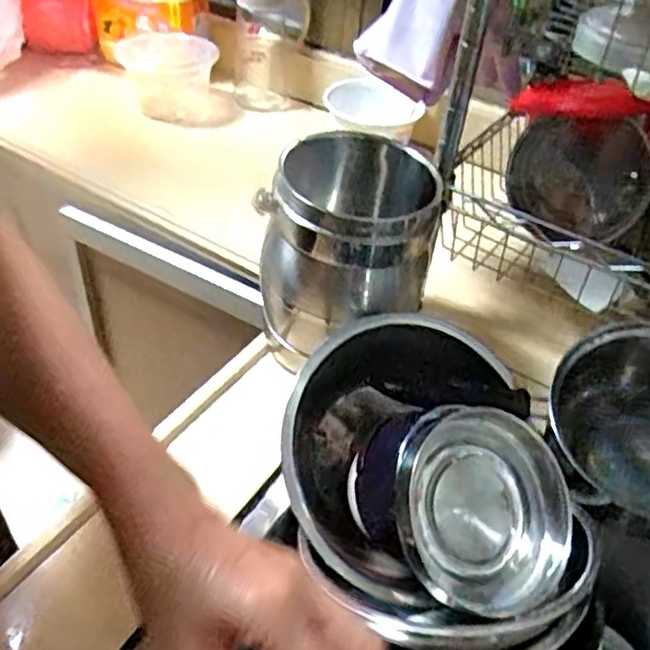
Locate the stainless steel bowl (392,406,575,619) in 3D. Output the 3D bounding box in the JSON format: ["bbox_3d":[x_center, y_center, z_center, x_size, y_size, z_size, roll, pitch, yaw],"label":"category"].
[{"bbox_3d":[0.111,0.126,0.448,0.126,0.034,0.126,0,80,0],"label":"stainless steel bowl"}]

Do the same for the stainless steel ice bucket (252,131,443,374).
[{"bbox_3d":[0.016,-0.058,0.555,0.132,0.165,0.131,3,43,-3],"label":"stainless steel ice bucket"}]

